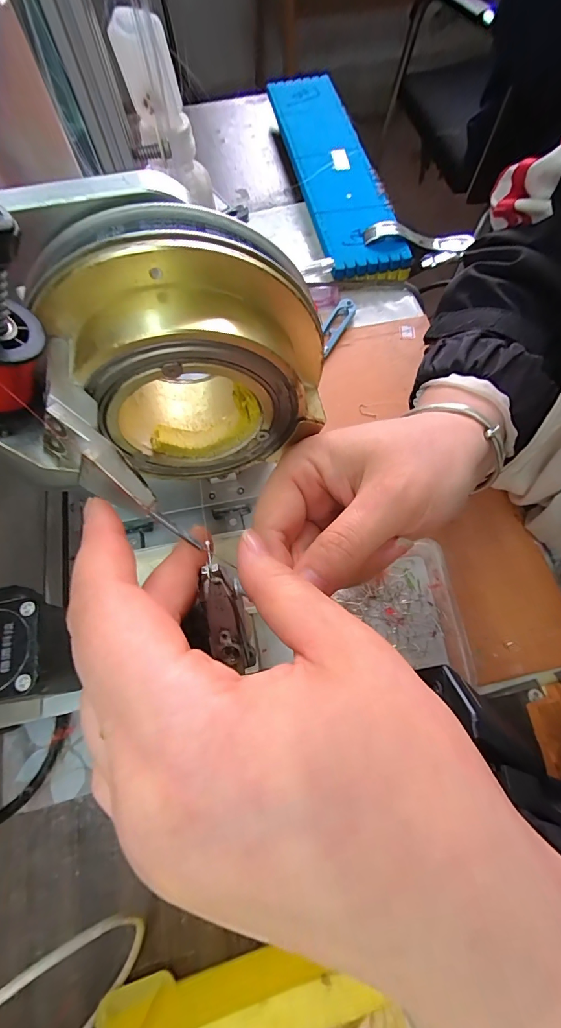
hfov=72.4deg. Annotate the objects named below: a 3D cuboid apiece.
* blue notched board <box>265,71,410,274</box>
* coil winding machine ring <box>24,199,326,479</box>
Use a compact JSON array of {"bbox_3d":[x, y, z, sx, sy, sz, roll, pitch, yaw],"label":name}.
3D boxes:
[{"bbox_3d":[0.057,-0.392,0.431,0.082,0.011,0.330,-12,71,-5],"label":"blue notched board"},{"bbox_3d":[-0.031,-0.060,0.160,0.101,0.098,0.049,-17,69,-6],"label":"coil winding machine ring"}]

